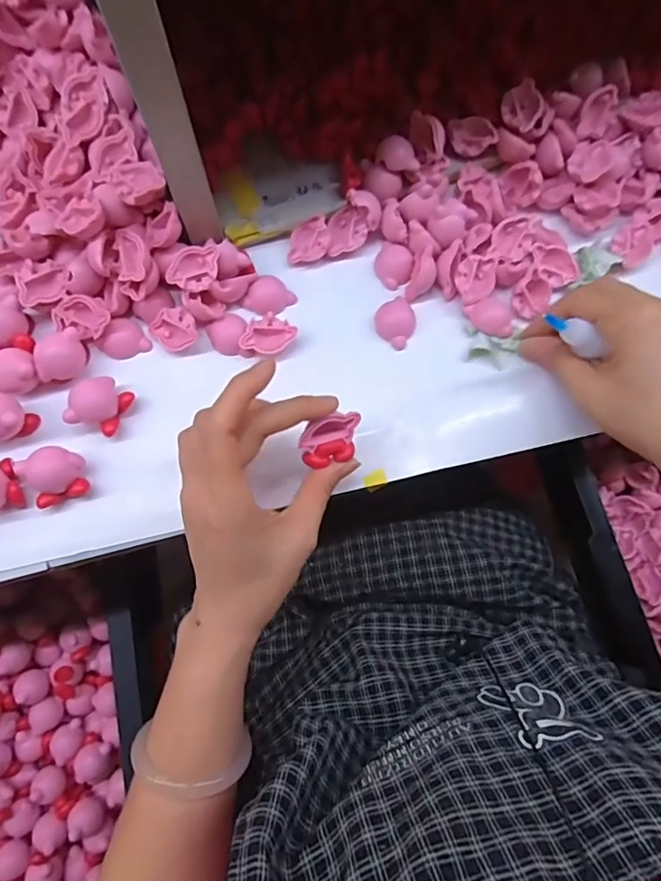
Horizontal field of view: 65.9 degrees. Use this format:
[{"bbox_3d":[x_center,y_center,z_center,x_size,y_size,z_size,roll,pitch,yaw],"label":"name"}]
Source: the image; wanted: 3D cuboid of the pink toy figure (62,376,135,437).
[{"bbox_3d":[-0.148,-0.022,0.328,0.028,0.026,0.035,25,77,5],"label":"pink toy figure"}]

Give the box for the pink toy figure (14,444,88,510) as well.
[{"bbox_3d":[-0.170,0.022,0.315,0.035,0.028,0.031,-18,77,-6],"label":"pink toy figure"}]

